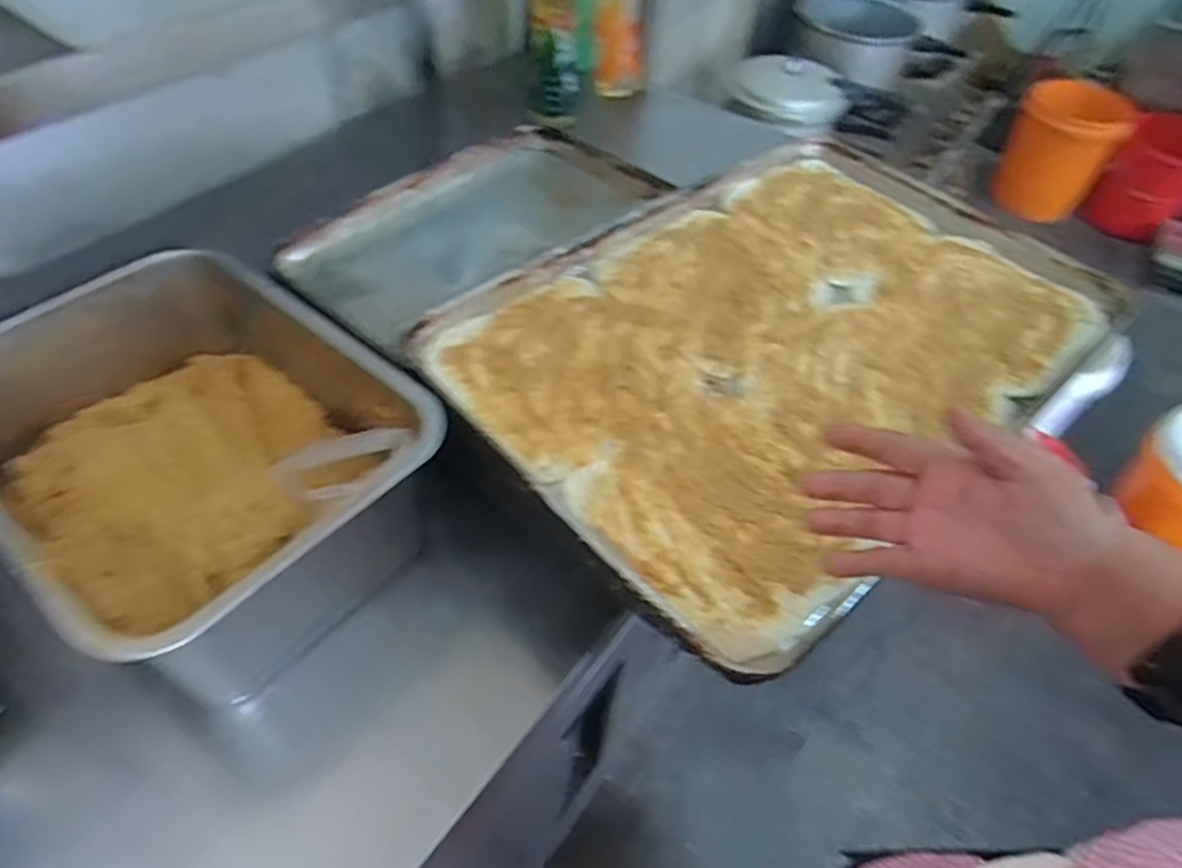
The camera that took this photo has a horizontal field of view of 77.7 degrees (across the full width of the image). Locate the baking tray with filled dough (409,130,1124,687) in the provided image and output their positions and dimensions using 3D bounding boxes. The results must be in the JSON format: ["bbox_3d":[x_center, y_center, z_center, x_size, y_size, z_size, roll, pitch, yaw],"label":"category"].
[{"bbox_3d":[0.181,-0.101,0.671,0.616,0.029,0.394,-33,60,-28],"label":"baking tray with filled dough"}]

